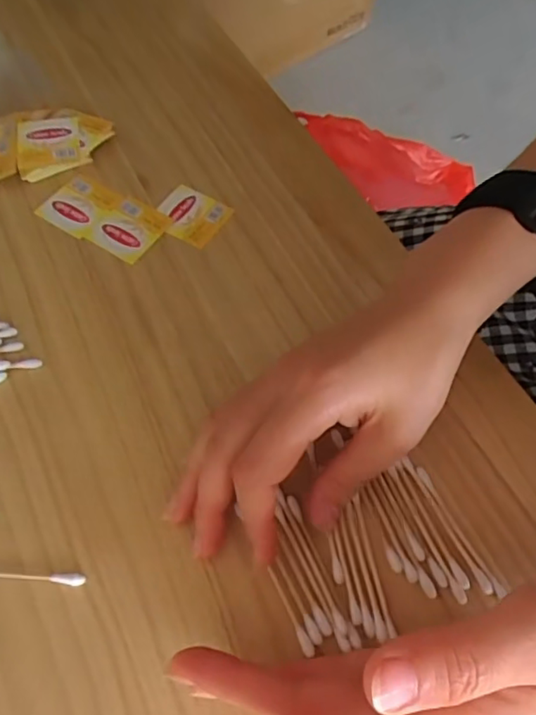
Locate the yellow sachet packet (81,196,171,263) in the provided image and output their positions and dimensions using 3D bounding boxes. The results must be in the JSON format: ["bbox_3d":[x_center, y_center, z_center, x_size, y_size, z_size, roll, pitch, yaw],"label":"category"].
[{"bbox_3d":[-0.088,-0.082,0.354,0.041,0.004,0.042,28,63,14],"label":"yellow sachet packet"}]

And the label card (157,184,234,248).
[{"bbox_3d":[-0.049,-0.092,0.361,0.043,0.004,0.039,28,63,14],"label":"label card"}]

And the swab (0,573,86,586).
[{"bbox_3d":[-0.116,0.095,0.246,0.072,0.004,0.005,4,60,1],"label":"swab"}]

